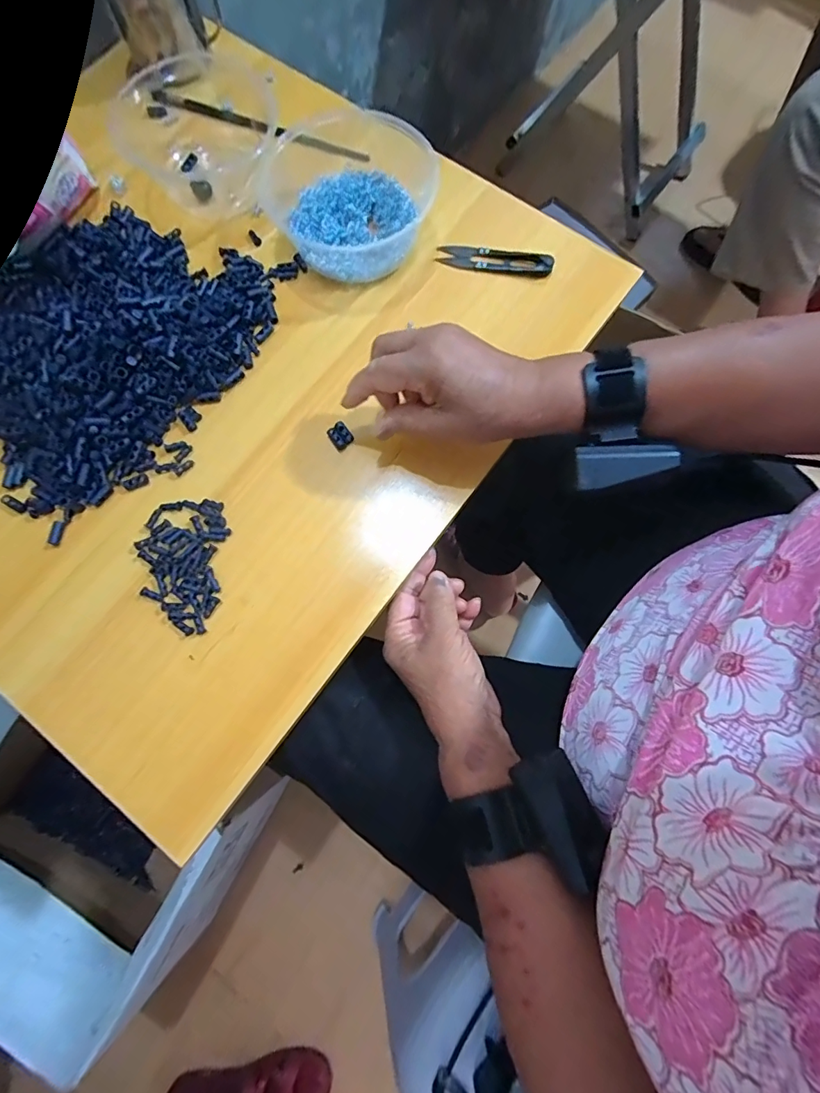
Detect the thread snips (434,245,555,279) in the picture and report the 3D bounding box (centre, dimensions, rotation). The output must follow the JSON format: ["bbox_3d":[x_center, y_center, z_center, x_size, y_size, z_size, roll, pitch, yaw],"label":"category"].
[{"bbox_3d":[0.075,-0.254,0.406,0.100,0.010,0.024,7,76,1],"label":"thread snips"}]

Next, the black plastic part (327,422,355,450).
[{"bbox_3d":[-0.056,-0.089,0.370,0.017,0.004,0.019,-39,79,-9],"label":"black plastic part"}]

